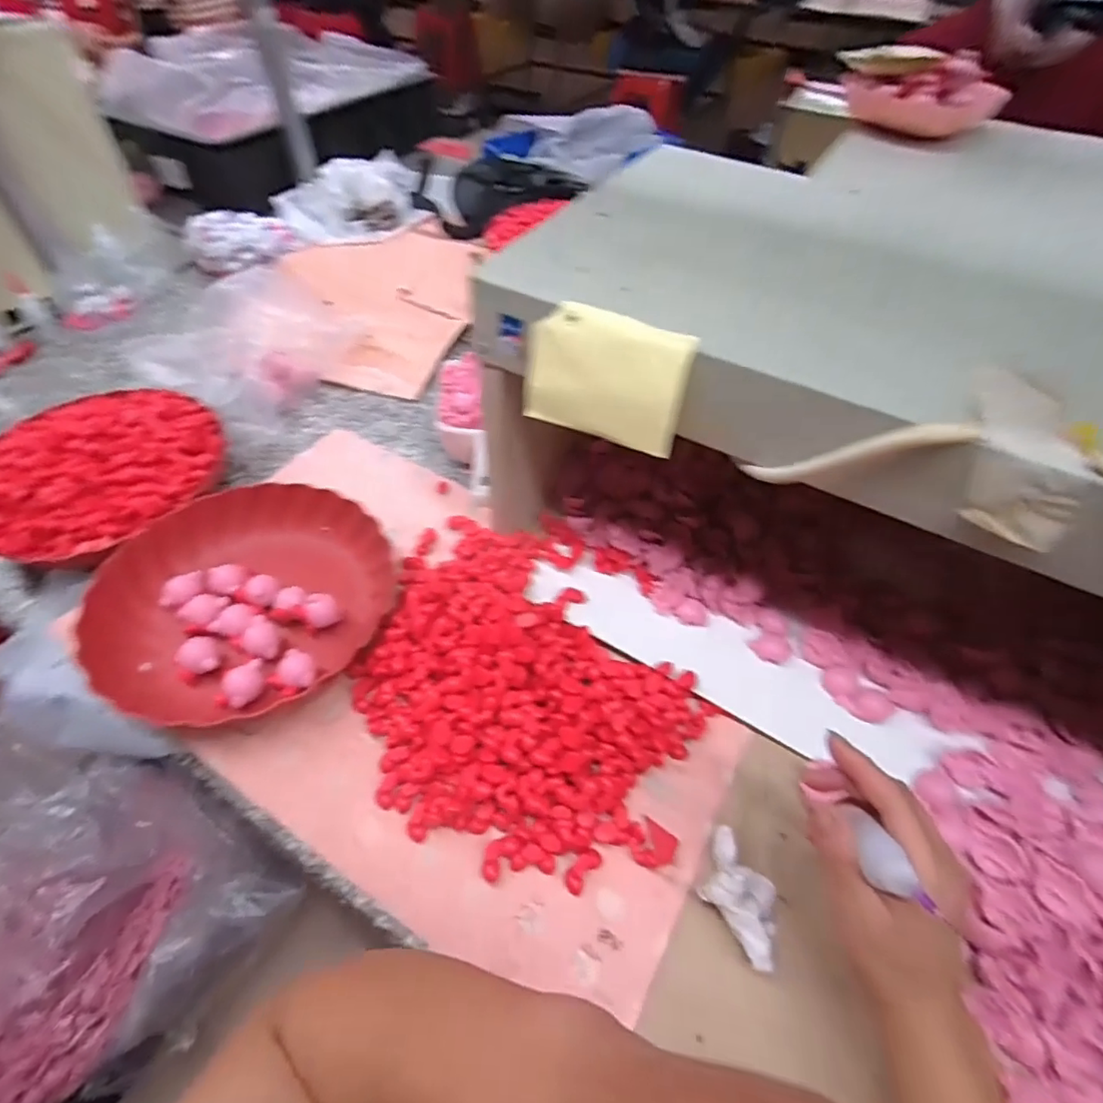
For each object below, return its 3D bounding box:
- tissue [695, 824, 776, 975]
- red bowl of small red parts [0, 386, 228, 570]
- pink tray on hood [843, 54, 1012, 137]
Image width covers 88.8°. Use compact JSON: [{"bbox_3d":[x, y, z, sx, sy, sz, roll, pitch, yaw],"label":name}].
[{"bbox_3d":[0.125,0.228,0.373,0.043,0.021,0.071,-29,58,-23],"label":"tissue"},{"bbox_3d":[-0.448,-0.083,0.558,0.224,0.065,0.207,1,51,-1],"label":"red bowl of small red parts"},{"bbox_3d":[0.375,-0.468,0.569,0.100,0.049,0.133,-36,61,-26],"label":"pink tray on hood"}]

